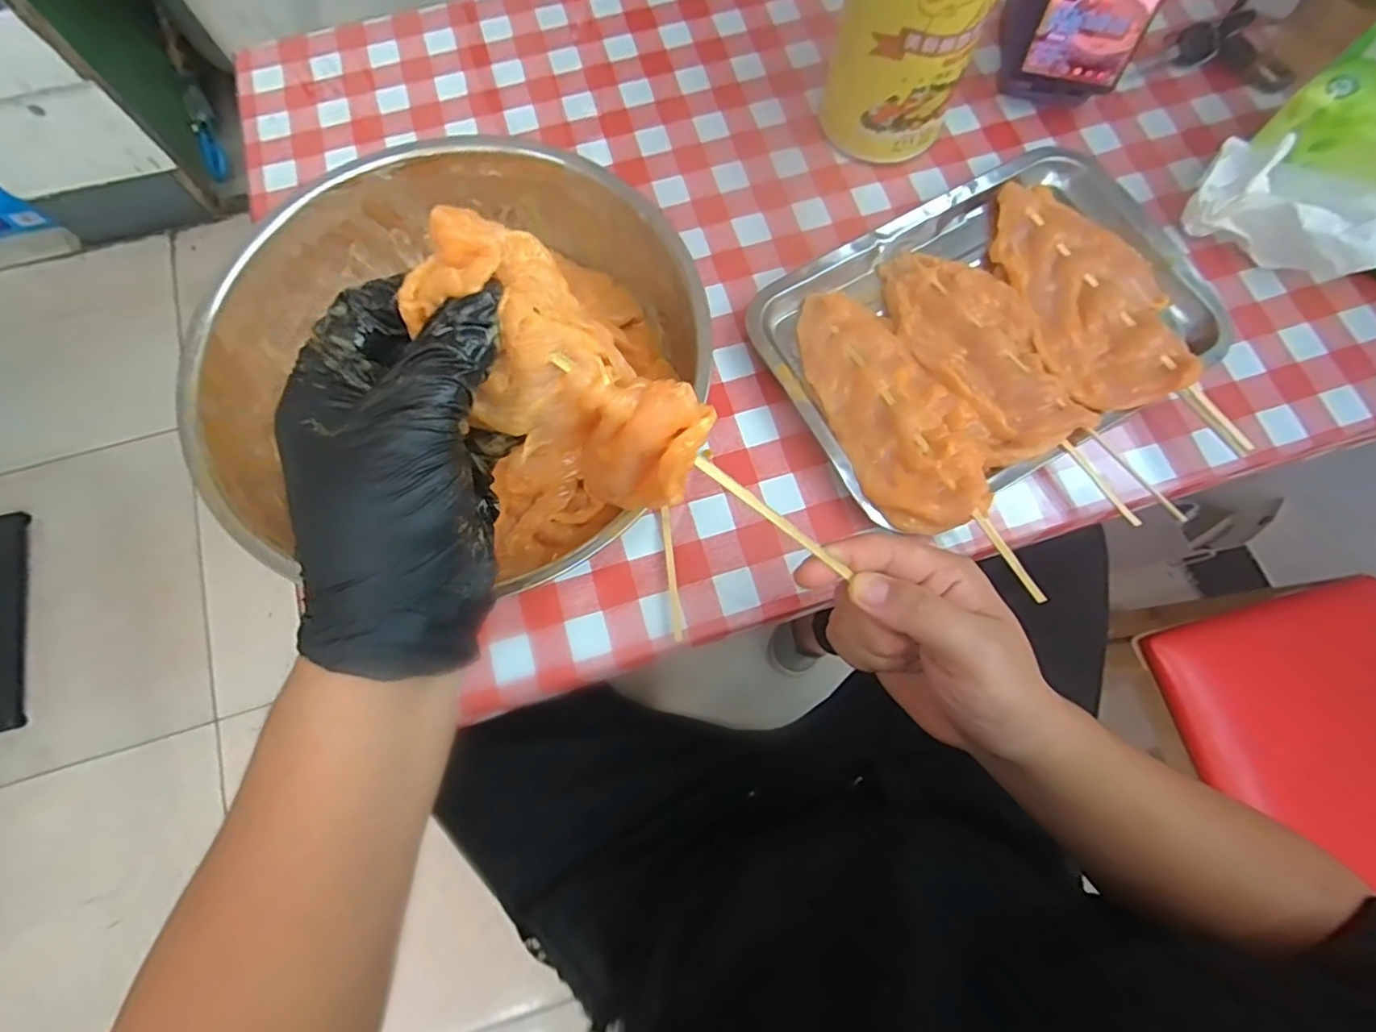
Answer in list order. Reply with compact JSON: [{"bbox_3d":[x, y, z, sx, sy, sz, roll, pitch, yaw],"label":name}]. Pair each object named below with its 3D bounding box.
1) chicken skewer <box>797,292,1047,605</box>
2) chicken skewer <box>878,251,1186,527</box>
[{"bbox_3d":[0.145,-0.056,0.389,0.082,0.024,0.230,-19,76,-6],"label":"chicken skewer"},{"bbox_3d":[0.213,-0.092,0.400,0.082,0.024,0.234,-24,76,-8],"label":"chicken skewer"}]

